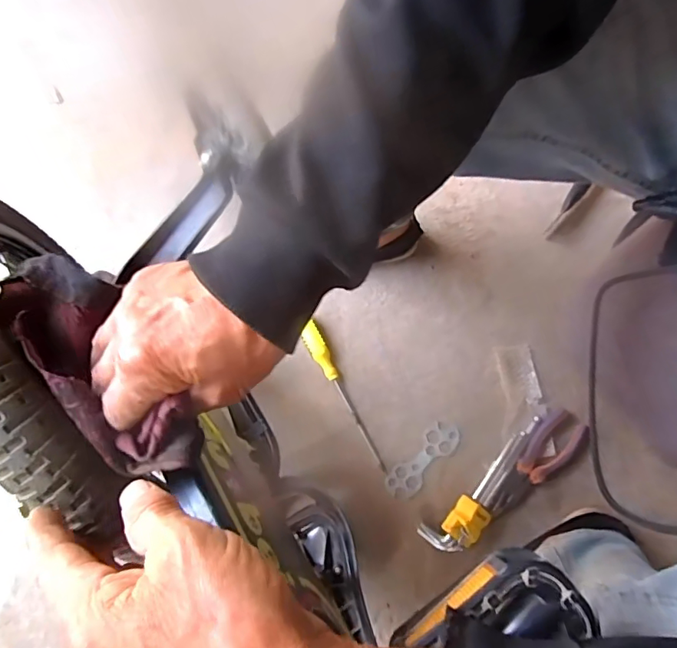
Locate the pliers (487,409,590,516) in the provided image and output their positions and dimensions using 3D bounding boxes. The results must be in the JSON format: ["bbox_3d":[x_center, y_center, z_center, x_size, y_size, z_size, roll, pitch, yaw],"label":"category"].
[{"bbox_3d":[0.269,0.193,0.681,0.056,0.011,0.172,41,81,12],"label":"pliers"}]

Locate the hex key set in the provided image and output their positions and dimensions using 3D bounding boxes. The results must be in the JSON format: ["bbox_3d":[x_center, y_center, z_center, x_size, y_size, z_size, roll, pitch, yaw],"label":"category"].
[{"bbox_3d":[0.204,0.214,0.668,0.058,0.031,0.218,42,81,12],"label":"hex key set"}]

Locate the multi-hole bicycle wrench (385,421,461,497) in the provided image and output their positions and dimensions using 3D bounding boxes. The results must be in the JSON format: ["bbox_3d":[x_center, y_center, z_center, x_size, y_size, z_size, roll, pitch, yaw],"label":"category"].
[{"bbox_3d":[0.118,0.188,0.697,0.125,0.004,0.044,-43,69,-8],"label":"multi-hole bicycle wrench"}]

